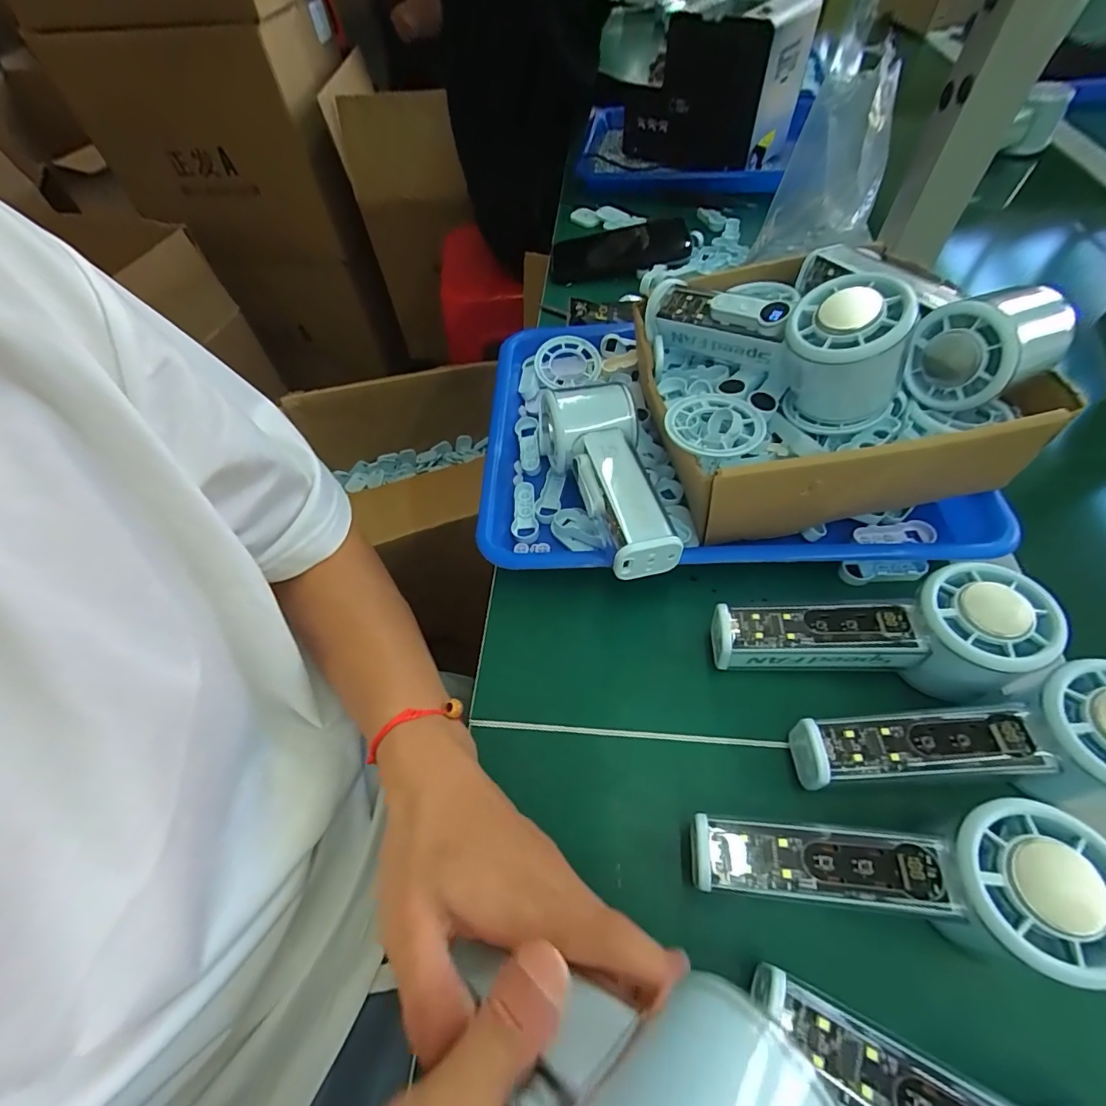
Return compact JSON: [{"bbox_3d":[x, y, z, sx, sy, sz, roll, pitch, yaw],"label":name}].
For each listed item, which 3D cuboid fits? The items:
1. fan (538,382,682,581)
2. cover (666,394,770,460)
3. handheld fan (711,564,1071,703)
[{"bbox_3d":[0.037,-0.054,0.333,0.061,0.048,0.159,-15,57,-6],"label":"fan"},{"bbox_3d":[0.097,-0.077,0.298,0.058,0.009,0.053,0,57,5],"label":"cover"},{"bbox_3d":[0.165,0.046,0.257,0.146,0.055,0.053,-3,57,3],"label":"handheld fan"}]

